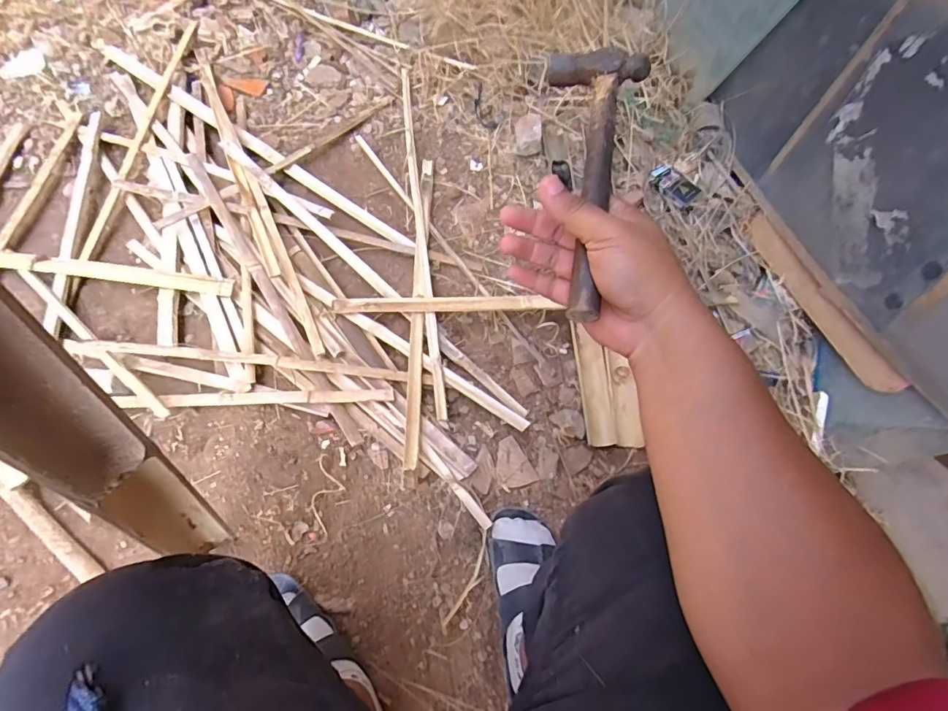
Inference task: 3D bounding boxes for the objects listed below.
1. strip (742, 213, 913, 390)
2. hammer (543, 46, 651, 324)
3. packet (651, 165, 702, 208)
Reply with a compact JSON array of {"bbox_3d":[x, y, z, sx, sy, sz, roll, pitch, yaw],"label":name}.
[{"bbox_3d":[0.596,-0.110,0.861,0.019,0.063,0.416,-6,52,-6],"label":"strip"},{"bbox_3d":[0.084,-0.133,0.356,0.073,0.025,0.230,8,71,0],"label":"hammer"},{"bbox_3d":[0.428,-0.366,1.038,0.061,0.030,0.104,-36,71,-19],"label":"packet"}]

